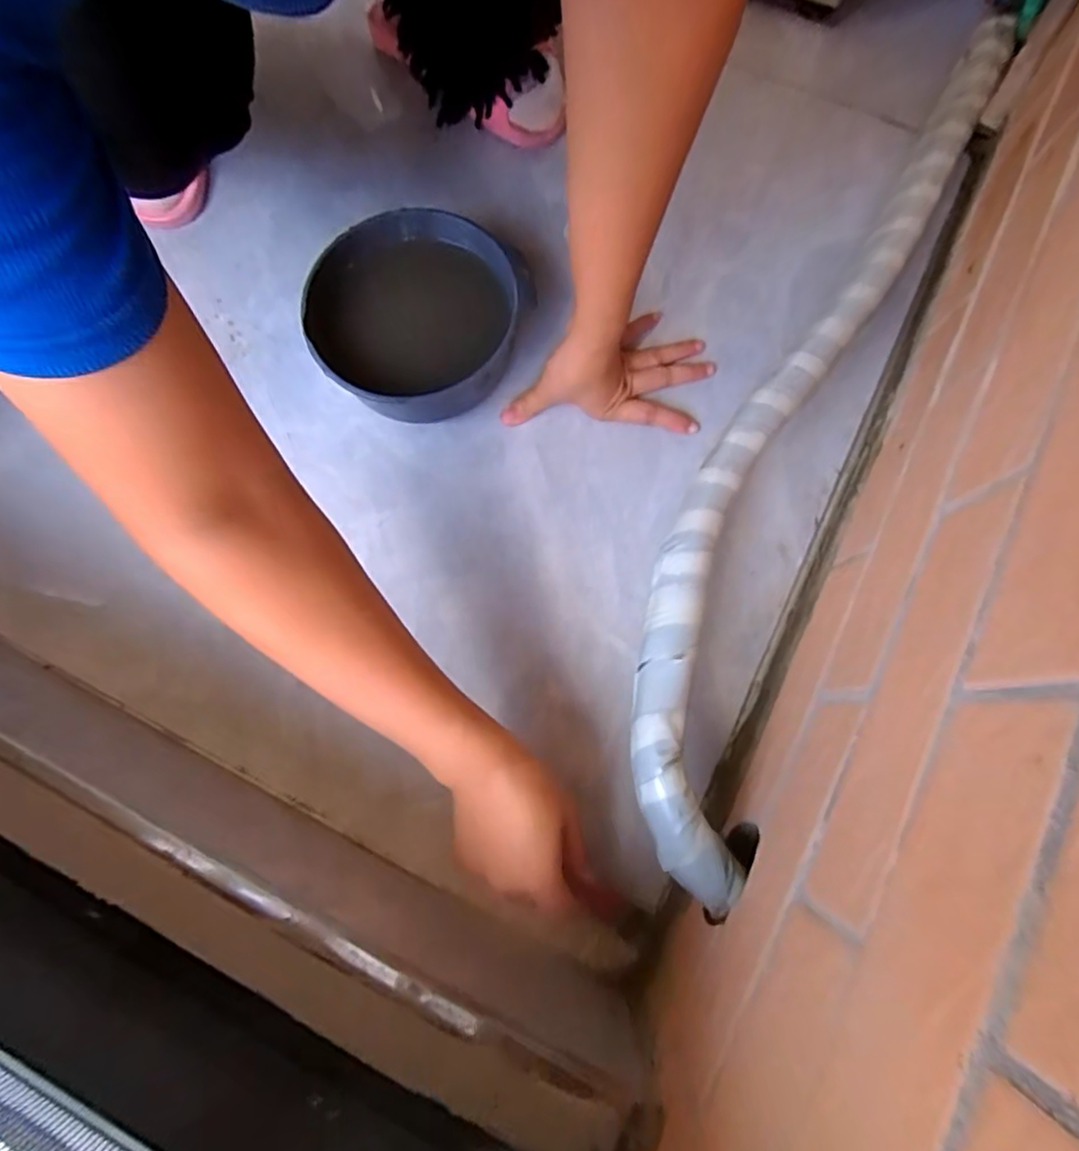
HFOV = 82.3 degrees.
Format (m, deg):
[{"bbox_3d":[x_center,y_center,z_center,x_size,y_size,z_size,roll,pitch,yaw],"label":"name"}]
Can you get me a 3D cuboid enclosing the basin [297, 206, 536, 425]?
[{"bbox_3d":[-0.095,-0.209,0.496,0.172,0.082,0.147,2,77,2],"label":"basin"}]

